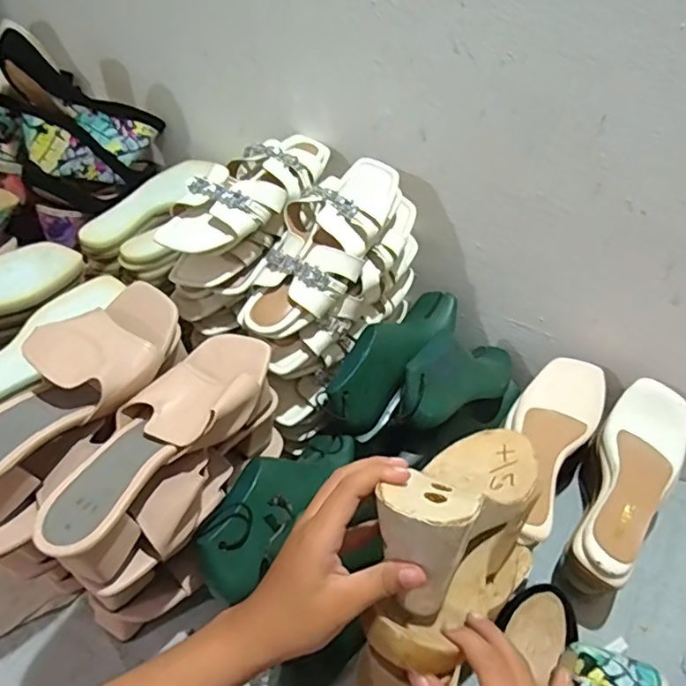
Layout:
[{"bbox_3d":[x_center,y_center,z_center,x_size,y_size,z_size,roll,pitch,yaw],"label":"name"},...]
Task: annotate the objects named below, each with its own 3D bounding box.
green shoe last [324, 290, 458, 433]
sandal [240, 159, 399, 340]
[{"bbox_3d":[0.066,0.013,0.709,0.068,0.078,0.228,31,50,24],"label":"green shoe last"},{"bbox_3d":[-0.024,-0.109,0.631,0.106,0.051,0.241,25,71,19],"label":"sandal"}]

